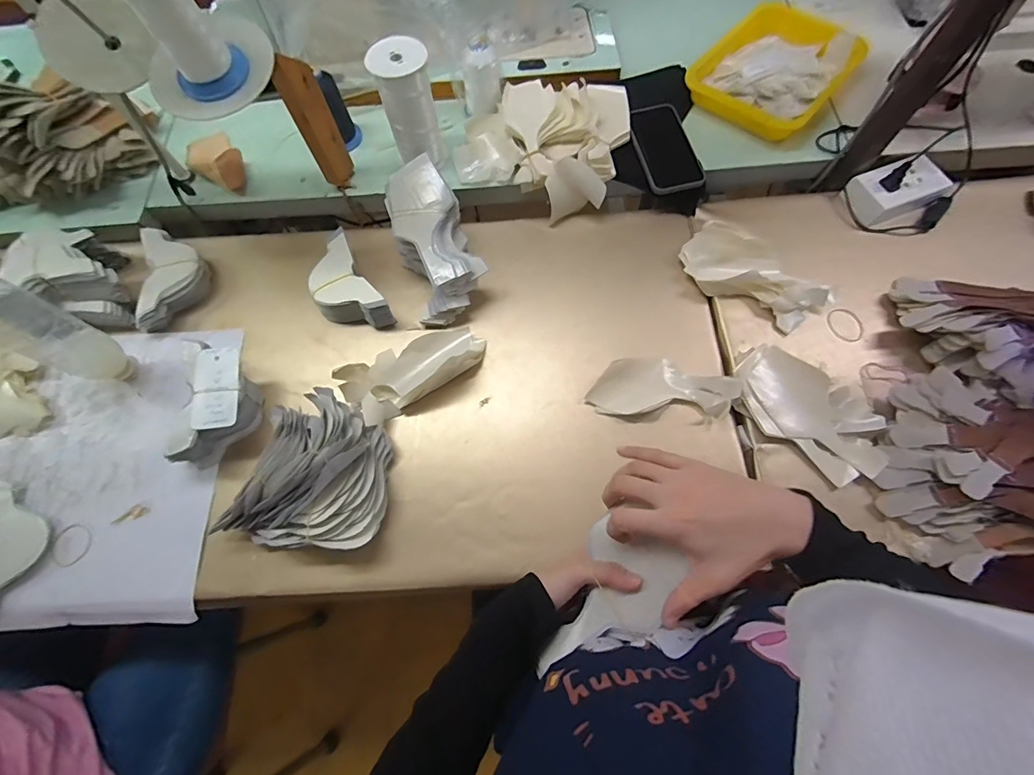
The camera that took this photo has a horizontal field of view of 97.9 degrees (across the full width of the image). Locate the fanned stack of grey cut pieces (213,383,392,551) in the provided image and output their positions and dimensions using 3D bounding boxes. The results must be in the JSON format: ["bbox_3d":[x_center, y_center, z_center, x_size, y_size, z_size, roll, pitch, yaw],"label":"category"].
[{"bbox_3d":[-0.245,0.093,0.541,0.177,0.080,0.187,7,72,5],"label":"fanned stack of grey cut pieces"}]

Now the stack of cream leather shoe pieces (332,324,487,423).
[{"bbox_3d":[-0.140,-0.033,0.598,0.195,0.039,0.096,-32,73,-8],"label":"stack of cream leather shoe pieces"}]

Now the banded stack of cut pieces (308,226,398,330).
[{"bbox_3d":[-0.250,-0.142,0.647,0.085,0.042,0.156,-32,73,-8],"label":"banded stack of cut pieces"}]

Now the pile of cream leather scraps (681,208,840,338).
[{"bbox_3d":[0.316,-0.169,0.631,0.112,0.055,0.219,-34,73,-9],"label":"pile of cream leather scraps"}]

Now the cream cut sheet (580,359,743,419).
[{"bbox_3d":[0.187,-0.002,0.583,0.180,0.026,0.073,1,76,6],"label":"cream cut sheet"}]

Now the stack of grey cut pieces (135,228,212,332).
[{"bbox_3d":[-0.504,-0.161,0.664,0.081,0.045,0.153,-8,71,0],"label":"stack of grey cut pieces"}]

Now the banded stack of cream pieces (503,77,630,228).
[{"bbox_3d":[0.085,-0.381,0.700,0.193,0.061,0.221,-11,69,-2],"label":"banded stack of cream pieces"}]

